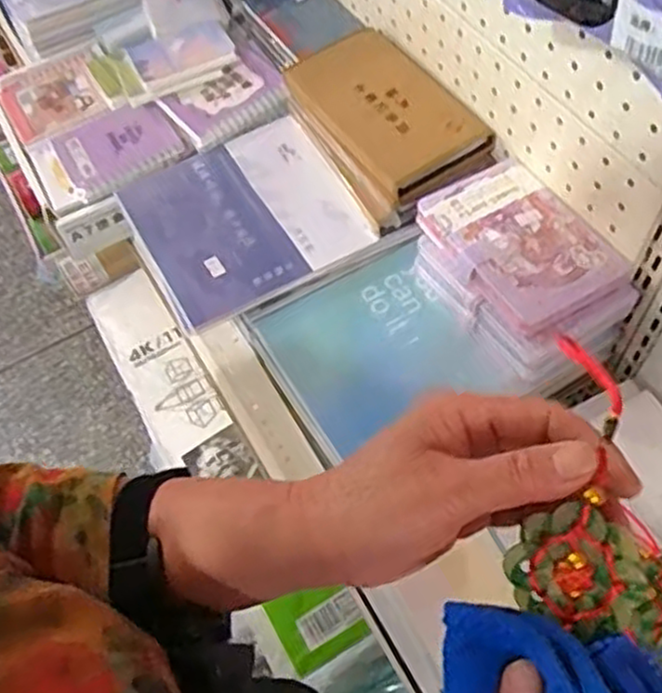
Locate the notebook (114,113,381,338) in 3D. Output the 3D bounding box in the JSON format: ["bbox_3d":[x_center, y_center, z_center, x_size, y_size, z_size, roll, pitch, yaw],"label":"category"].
[{"bbox_3d":[-0.080,-0.121,0.685,0.190,0.012,0.183,-26,61,-11],"label":"notebook"}]

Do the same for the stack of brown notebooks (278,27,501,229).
[{"bbox_3d":[0.041,-0.211,0.668,0.119,0.029,0.177,-37,68,-5],"label":"stack of brown notebooks"}]

